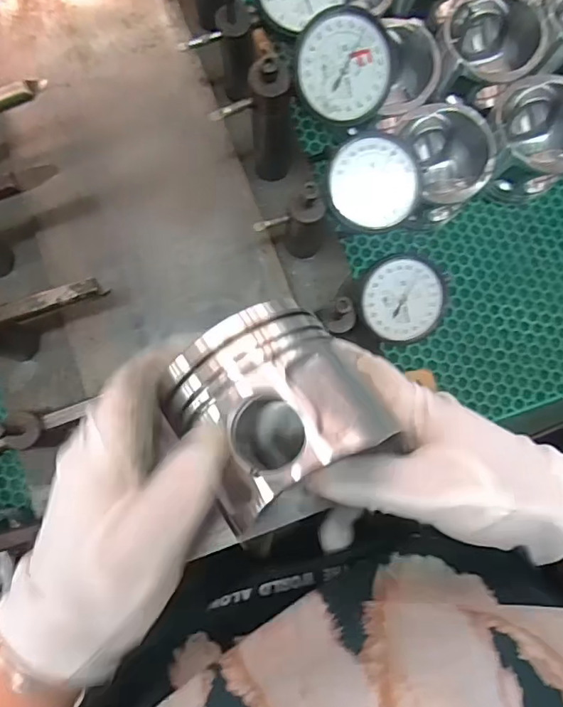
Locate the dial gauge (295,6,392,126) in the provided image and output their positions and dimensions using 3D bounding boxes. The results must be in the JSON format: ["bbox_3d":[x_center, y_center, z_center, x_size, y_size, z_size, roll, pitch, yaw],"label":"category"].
[{"bbox_3d":[0.030,-0.154,0.283,0.052,0.027,0.052,-5,112,-12],"label":"dial gauge"}]

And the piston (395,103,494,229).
[{"bbox_3d":[0.132,-0.157,0.447,0.081,0.081,0.082,-16,84,-4],"label":"piston"}]

